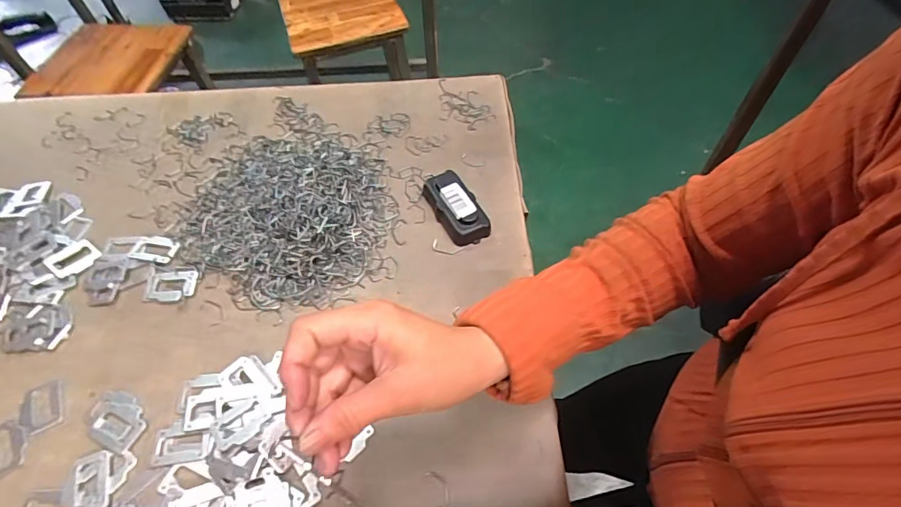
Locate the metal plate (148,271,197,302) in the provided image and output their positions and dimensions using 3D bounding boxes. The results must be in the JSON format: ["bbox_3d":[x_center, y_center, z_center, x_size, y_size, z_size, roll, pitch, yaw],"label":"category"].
[{"bbox_3d":[-0.321,0.036,0.523,0.054,0.004,0.039,-7,56,-2],"label":"metal plate"}]

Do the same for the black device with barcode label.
[{"bbox_3d":[0.005,-0.061,0.564,0.047,0.030,0.107,-24,58,-12],"label":"black device with barcode label"}]

